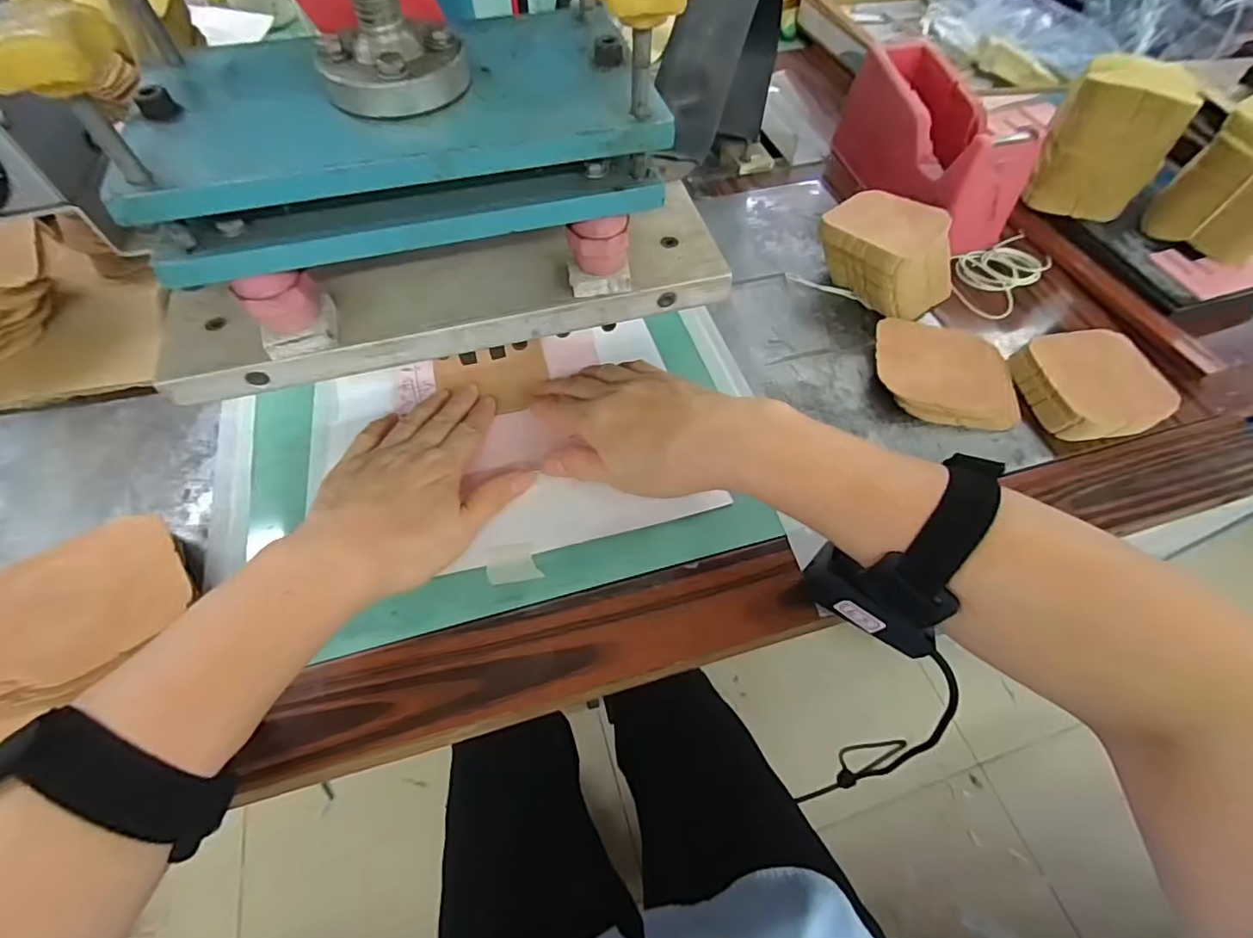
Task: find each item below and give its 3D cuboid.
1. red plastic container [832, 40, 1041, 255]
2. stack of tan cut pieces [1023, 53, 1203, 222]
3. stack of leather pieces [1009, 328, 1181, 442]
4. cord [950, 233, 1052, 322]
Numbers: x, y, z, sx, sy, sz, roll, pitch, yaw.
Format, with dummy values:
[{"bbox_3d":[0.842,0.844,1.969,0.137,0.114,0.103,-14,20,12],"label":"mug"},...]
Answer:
[{"bbox_3d":[0.272,-0.294,0.507,0.072,0.090,0.198,-18,60,-12],"label":"red plastic container"},{"bbox_3d":[0.399,-0.272,0.463,0.090,0.097,0.053,33,63,18],"label":"stack of tan cut pieces"},{"bbox_3d":[0.334,-0.061,0.402,0.086,0.028,0.078,-8,58,-6],"label":"stack of leather pieces"},{"bbox_3d":[0.318,-0.172,0.483,0.065,0.008,0.111,40,65,22],"label":"cord"}]

